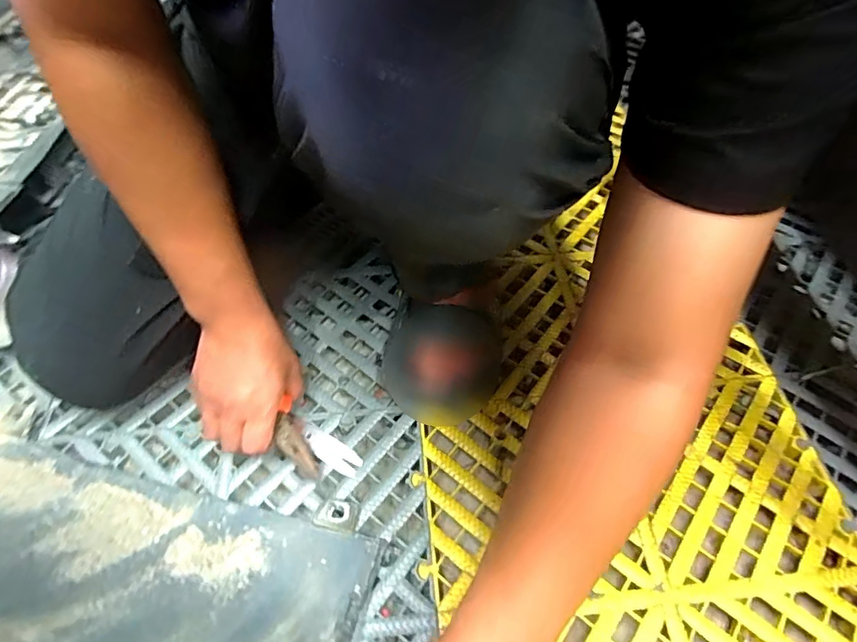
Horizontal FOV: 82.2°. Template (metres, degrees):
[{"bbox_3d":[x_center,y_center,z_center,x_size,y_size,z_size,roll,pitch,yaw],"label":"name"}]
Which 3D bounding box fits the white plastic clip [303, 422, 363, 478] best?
[{"bbox_3d":[-0.100,0.130,0.495,0.073,0.005,0.025,27,60,18],"label":"white plastic clip"}]

